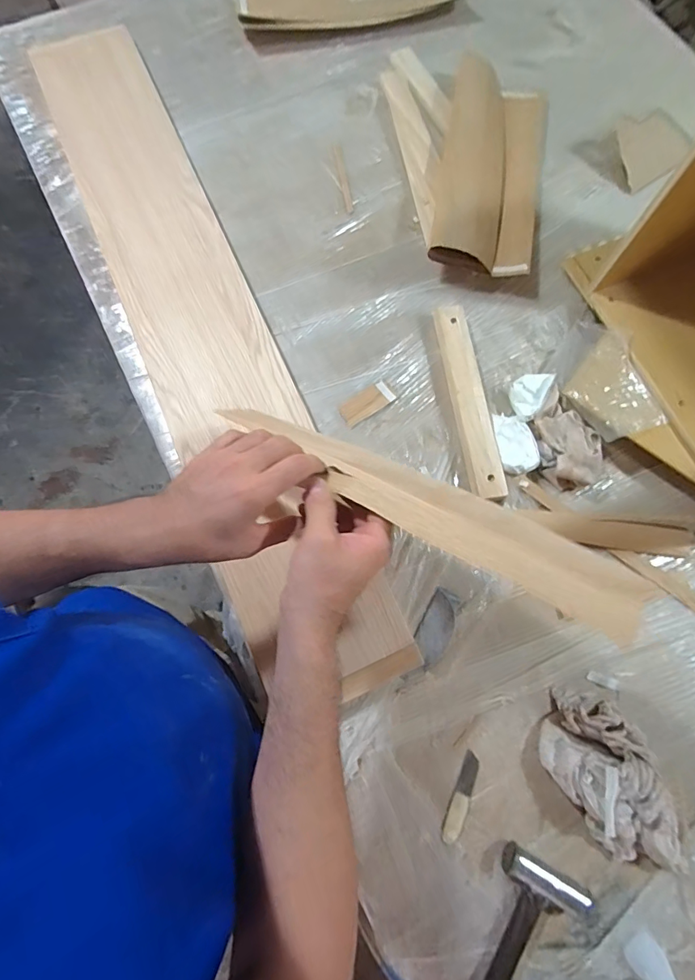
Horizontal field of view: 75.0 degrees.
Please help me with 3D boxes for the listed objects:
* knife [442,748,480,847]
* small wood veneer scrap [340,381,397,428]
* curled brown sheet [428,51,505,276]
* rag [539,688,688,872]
[{"bbox_3d":[0.128,0.344,0.506,0.020,0.004,0.091,25,74,6],"label":"knife"},{"bbox_3d":[0.027,-0.123,0.641,0.081,0.004,0.036,-34,77,-11],"label":"small wood veneer scrap"},{"bbox_3d":[0.198,-0.538,0.730,0.109,0.062,0.435,8,73,1],"label":"curled brown sheet"},{"bbox_3d":[0.282,0.320,0.490,0.105,0.055,0.178,-16,74,-6],"label":"rag"}]

